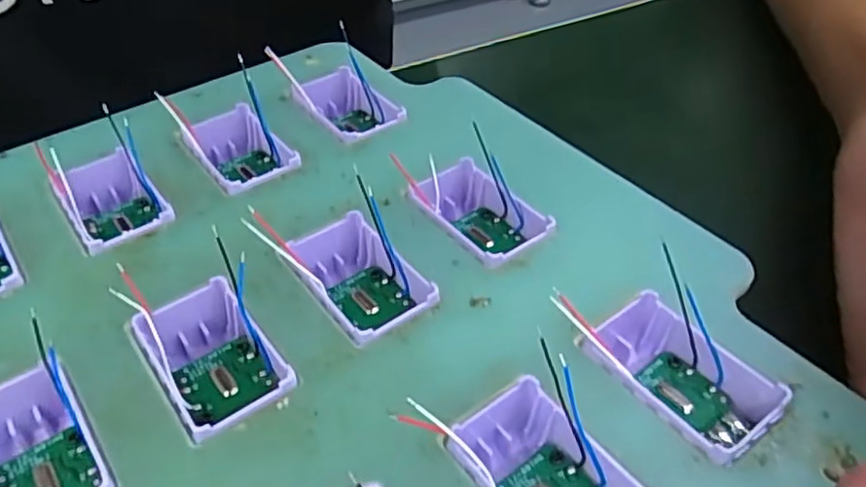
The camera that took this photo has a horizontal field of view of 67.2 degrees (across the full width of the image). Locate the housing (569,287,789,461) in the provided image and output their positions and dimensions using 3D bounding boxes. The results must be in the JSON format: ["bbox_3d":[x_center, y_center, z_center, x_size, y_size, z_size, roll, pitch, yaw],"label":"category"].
[{"bbox_3d":[0.043,0.024,0.118,0.020,0.013,0.033,-29,51,-26],"label":"housing"}]

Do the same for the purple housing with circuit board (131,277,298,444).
[{"bbox_3d":[-0.041,0.022,0.122,0.021,0.011,0.033,-28,50,-26],"label":"purple housing with circuit board"}]

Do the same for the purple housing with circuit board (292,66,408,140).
[{"bbox_3d":[-0.025,-0.036,0.182,0.020,0.012,0.035,-26,49,-24],"label":"purple housing with circuit board"}]

